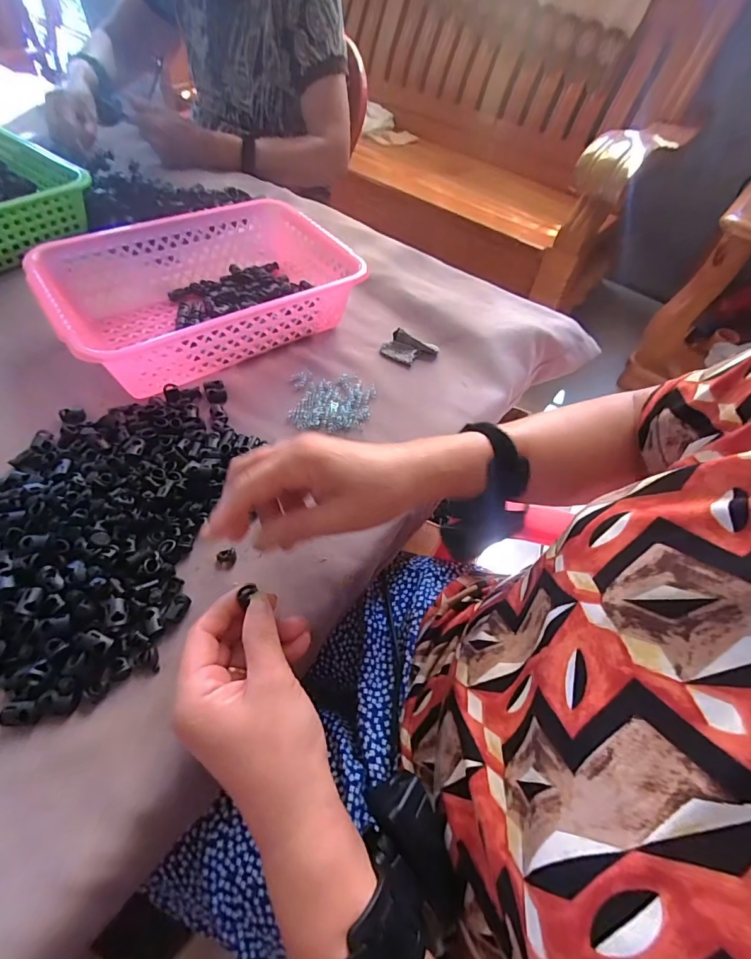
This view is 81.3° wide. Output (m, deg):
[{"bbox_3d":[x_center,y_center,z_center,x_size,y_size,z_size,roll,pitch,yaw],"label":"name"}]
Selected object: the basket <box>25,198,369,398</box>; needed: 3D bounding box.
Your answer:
[{"bbox_3d":[-0.187,-0.209,0.490,0.298,0.078,0.210,-31,61,-25],"label":"basket"}]

